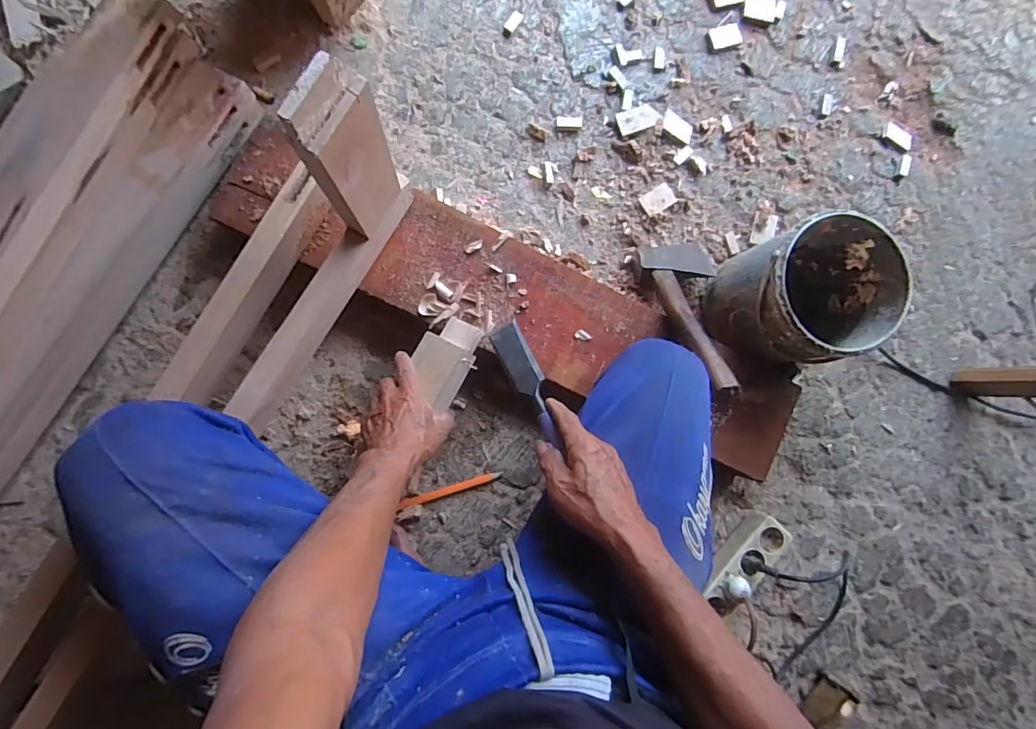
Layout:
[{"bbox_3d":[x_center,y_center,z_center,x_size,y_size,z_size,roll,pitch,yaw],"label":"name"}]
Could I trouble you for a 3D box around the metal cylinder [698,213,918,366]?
[{"bbox_3d":[0.389,-0.095,0.682,0.177,0.186,0.172,-11,89,-7],"label":"metal cylinder"}]

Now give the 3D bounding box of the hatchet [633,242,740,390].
[{"bbox_3d":[0.246,-0.077,0.678,0.124,0.033,0.288,2,50,-7],"label":"hatchet"}]

